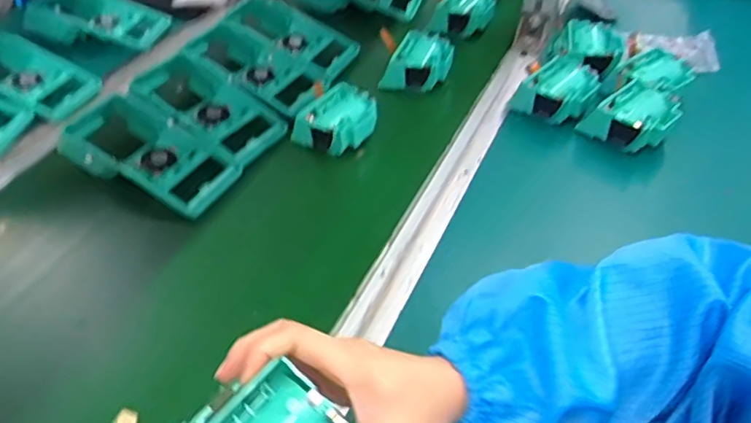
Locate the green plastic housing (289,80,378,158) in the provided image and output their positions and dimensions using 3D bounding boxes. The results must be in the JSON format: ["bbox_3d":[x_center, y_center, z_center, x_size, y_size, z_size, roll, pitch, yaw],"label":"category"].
[{"bbox_3d":[-0.039,-0.102,0.607,0.074,0.035,0.078,33,55,30],"label":"green plastic housing"}]

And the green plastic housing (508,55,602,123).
[{"bbox_3d":[0.204,-0.132,0.628,0.077,0.043,0.078,32,55,30],"label":"green plastic housing"}]

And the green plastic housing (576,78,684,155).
[{"bbox_3d":[0.269,-0.099,0.591,0.079,0.036,0.079,-36,53,-28],"label":"green plastic housing"}]

